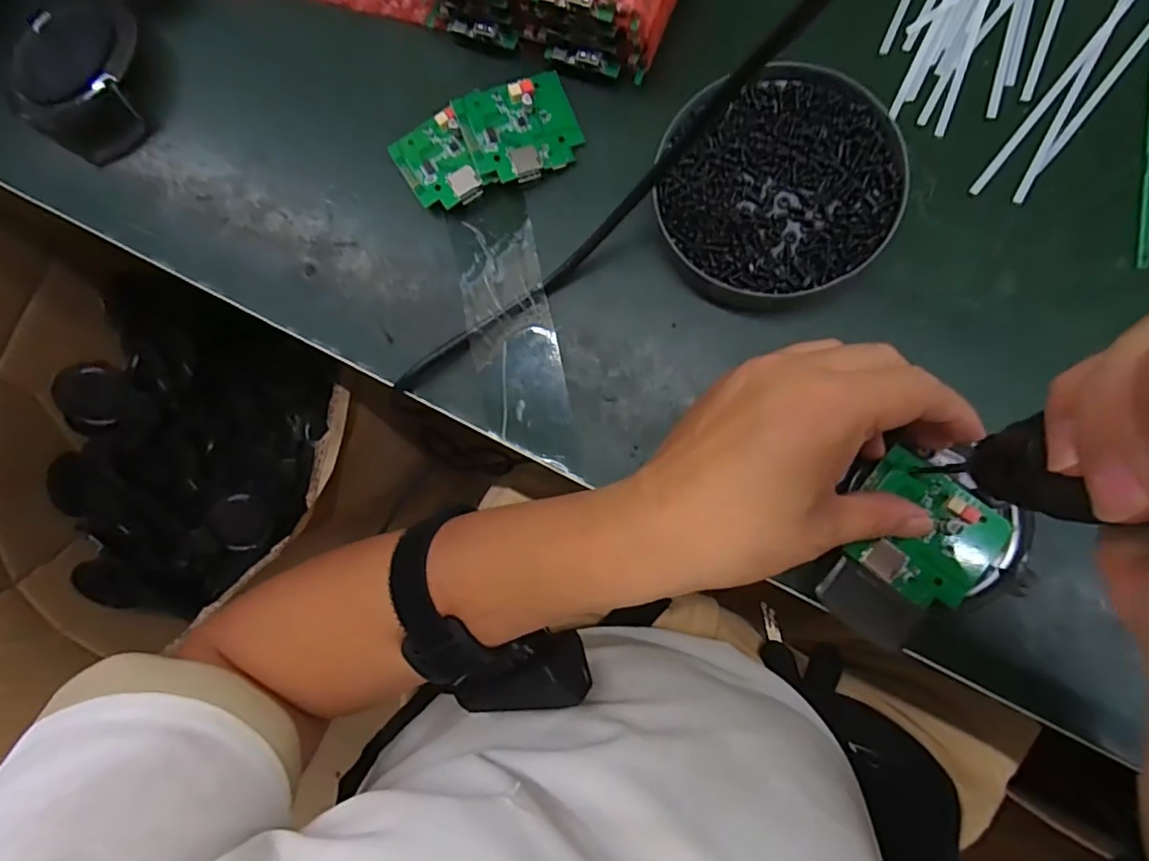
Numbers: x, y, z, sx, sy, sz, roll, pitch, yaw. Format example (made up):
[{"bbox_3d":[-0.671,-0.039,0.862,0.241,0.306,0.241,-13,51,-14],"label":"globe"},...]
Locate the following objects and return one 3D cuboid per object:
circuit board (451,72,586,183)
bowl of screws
[{"bbox_3d":[-0.028,-0.160,0.305,0.056,0.013,0.054,-23,82,4],"label":"circuit board"},{"bbox_3d":[0.096,-0.119,0.281,0.110,0.022,0.113,-1,85,7],"label":"bowl of screws"}]

